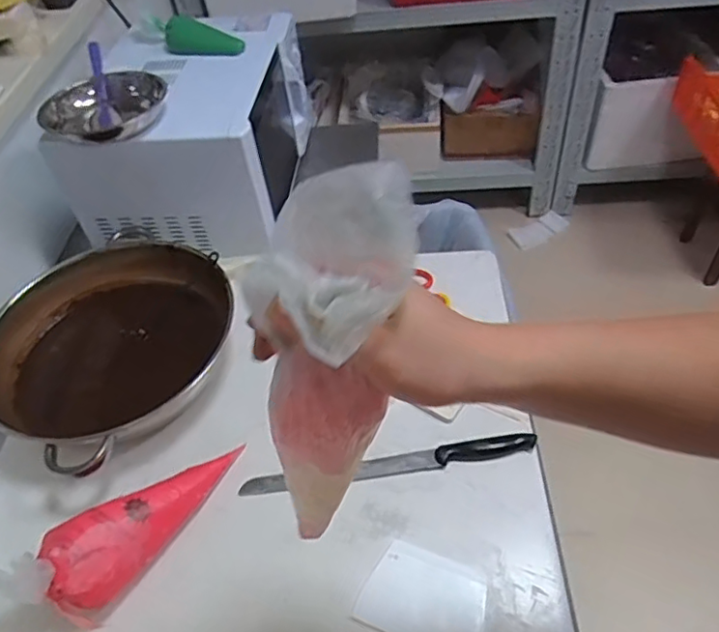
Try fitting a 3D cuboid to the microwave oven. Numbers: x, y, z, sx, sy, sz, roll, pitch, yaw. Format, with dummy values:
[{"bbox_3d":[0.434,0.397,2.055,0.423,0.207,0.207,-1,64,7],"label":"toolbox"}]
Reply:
[{"bbox_3d":[-0.289,-0.336,1.077,0.319,0.241,0.429,2,48,9],"label":"microwave oven"}]

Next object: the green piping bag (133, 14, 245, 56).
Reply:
[{"bbox_3d":[-0.316,-0.504,1.060,0.226,0.052,0.058,18,52,22],"label":"green piping bag"}]

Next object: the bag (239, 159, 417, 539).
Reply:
[{"bbox_3d":[-0.020,0.053,0.364,0.080,0.286,0.064,-22,47,-31],"label":"bag"}]

